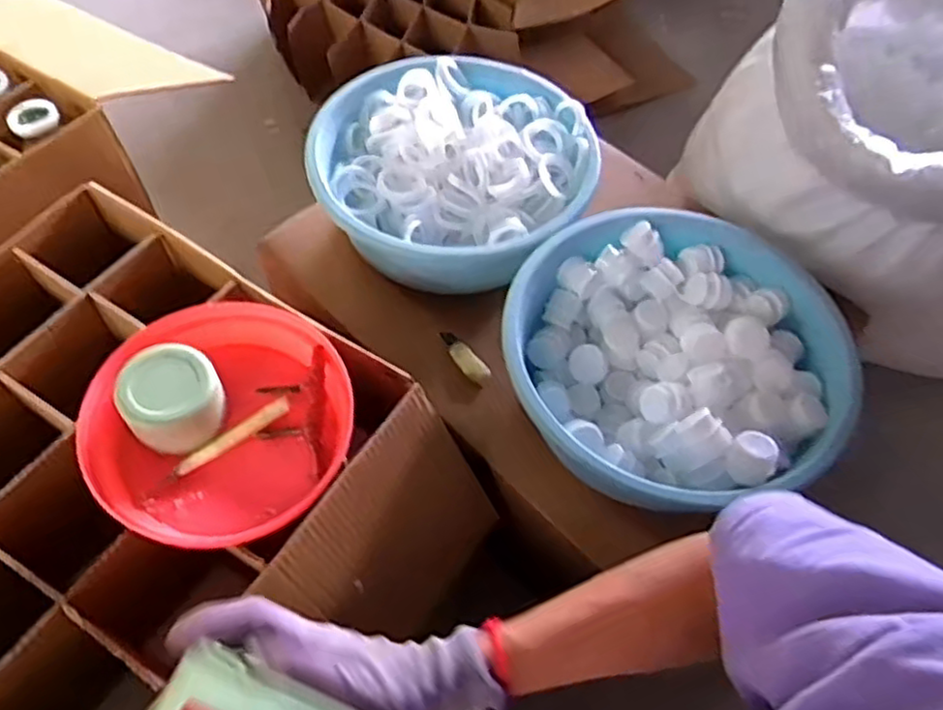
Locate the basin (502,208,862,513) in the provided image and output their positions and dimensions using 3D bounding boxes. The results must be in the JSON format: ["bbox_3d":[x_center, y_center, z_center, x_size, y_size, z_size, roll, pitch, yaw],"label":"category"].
[{"bbox_3d":[0.245,-0.004,0.840,0.414,0.100,0.380,1,56,-2],"label":"basin"}]

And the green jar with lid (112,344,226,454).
[{"bbox_3d":[-0.272,0.040,0.641,0.077,0.062,0.086,38,63,21],"label":"green jar with lid"}]

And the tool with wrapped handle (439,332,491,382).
[{"bbox_3d":[-0.010,0.000,0.930,0.024,0.016,0.096,-29,62,-20],"label":"tool with wrapped handle"}]

